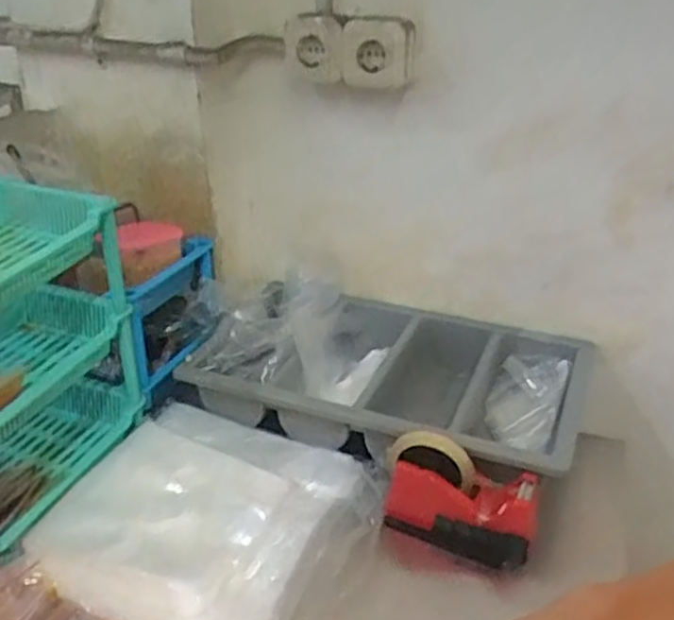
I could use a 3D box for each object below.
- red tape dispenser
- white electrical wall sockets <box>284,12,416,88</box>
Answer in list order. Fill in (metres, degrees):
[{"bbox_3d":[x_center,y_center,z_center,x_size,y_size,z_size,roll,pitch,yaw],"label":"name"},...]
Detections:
[{"bbox_3d":[0.131,0.208,0.777,0.162,0.108,0.065,10,31,17],"label":"red tape dispenser"},{"bbox_3d":[0.017,-0.330,0.915,0.161,0.086,0.037,11,32,13],"label":"white electrical wall sockets"}]

